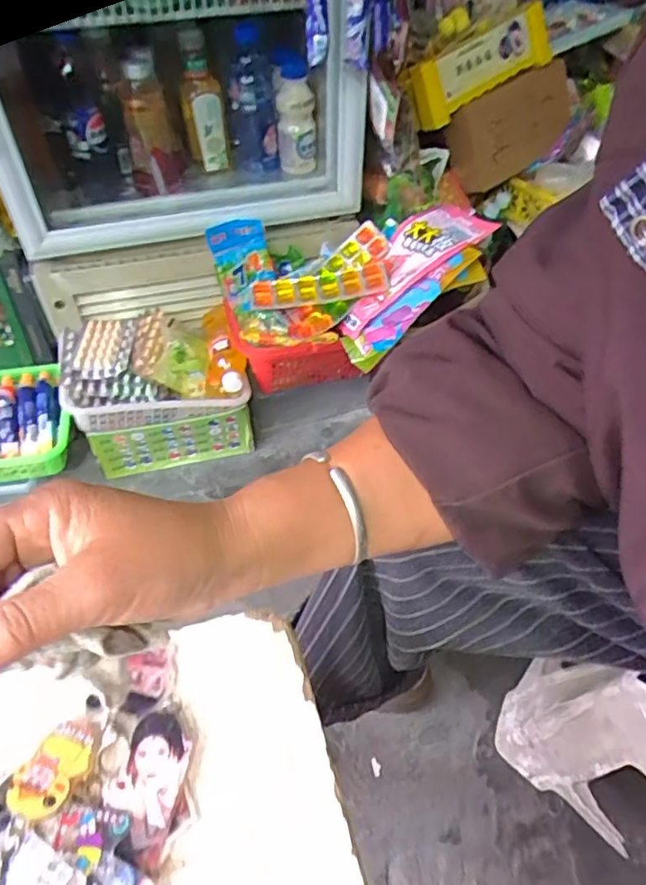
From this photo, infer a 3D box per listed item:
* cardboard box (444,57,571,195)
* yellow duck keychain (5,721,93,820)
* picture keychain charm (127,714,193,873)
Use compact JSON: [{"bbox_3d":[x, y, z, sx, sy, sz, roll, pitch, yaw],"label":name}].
[{"bbox_3d":[0.356,-0.589,1.103,0.284,0.152,0.033,-35,36,-13],"label":"cardboard box"},{"bbox_3d":[-0.135,0.163,0.296,0.027,0.008,0.044,17,51,13],"label":"yellow duck keychain"},{"bbox_3d":[-0.083,0.172,0.301,0.028,0.007,0.066,-8,50,-8],"label":"picture keychain charm"}]

